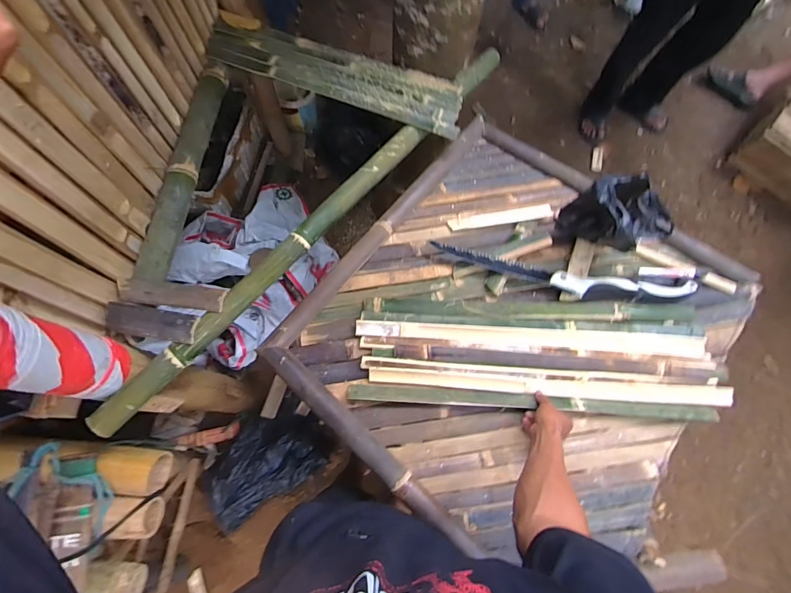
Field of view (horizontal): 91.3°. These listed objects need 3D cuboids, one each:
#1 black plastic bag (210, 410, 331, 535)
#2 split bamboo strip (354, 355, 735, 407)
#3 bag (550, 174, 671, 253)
[{"bbox_3d":[-0.463,0.553,1.345,0.413,0.097,0.301,-33,76,-11],"label":"black plastic bag"},{"bbox_3d":[0.309,0.182,0.811,0.744,0.016,0.053,4,87,3],"label":"split bamboo strip"},{"bbox_3d":[0.457,-0.160,0.832,0.153,0.215,0.158,-27,75,-10],"label":"bag"}]

